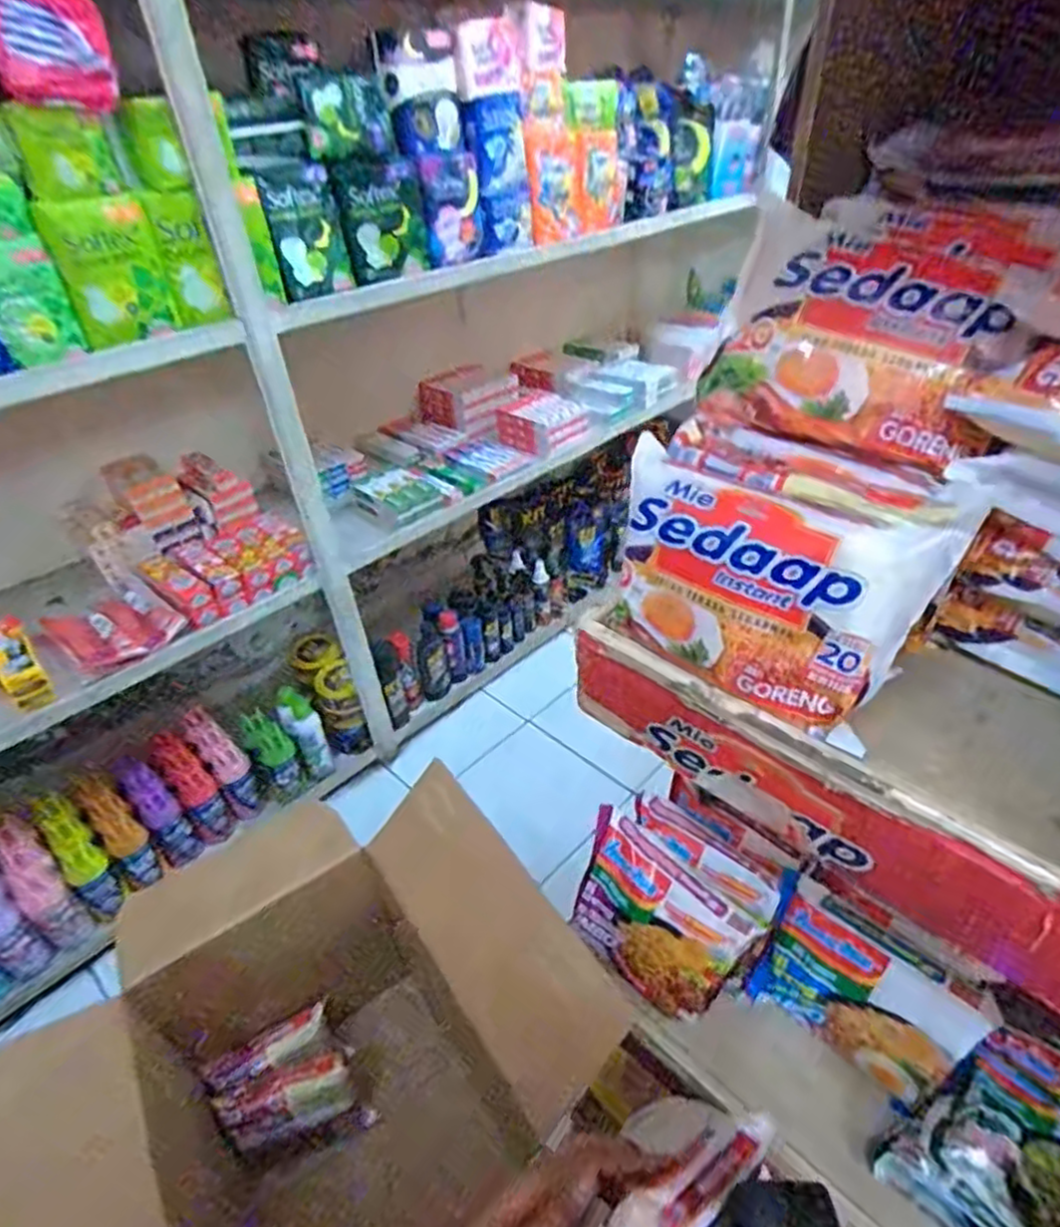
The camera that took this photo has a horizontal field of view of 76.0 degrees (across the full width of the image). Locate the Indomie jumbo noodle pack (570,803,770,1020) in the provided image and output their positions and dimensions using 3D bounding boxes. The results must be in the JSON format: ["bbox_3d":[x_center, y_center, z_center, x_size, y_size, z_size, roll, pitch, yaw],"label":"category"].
[{"bbox_3d":[0.099,0.265,0.580,0.149,0.124,0.023,35,19,31],"label":"Indomie jumbo noodle pack"}]

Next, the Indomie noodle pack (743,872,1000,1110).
[{"bbox_3d":[0.258,0.302,0.534,0.145,0.125,0.023,31,22,35],"label":"Indomie noodle pack"}]

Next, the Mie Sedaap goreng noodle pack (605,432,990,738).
[{"bbox_3d":[0.110,-0.014,0.317,0.134,0.104,0.037,25,28,28],"label":"Mie Sedaap goreng noodle pack"}]

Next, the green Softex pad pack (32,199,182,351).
[{"bbox_3d":[-0.490,-0.402,0.801,0.107,0.145,0.045,-23,41,-24],"label":"green Softex pad pack"}]

